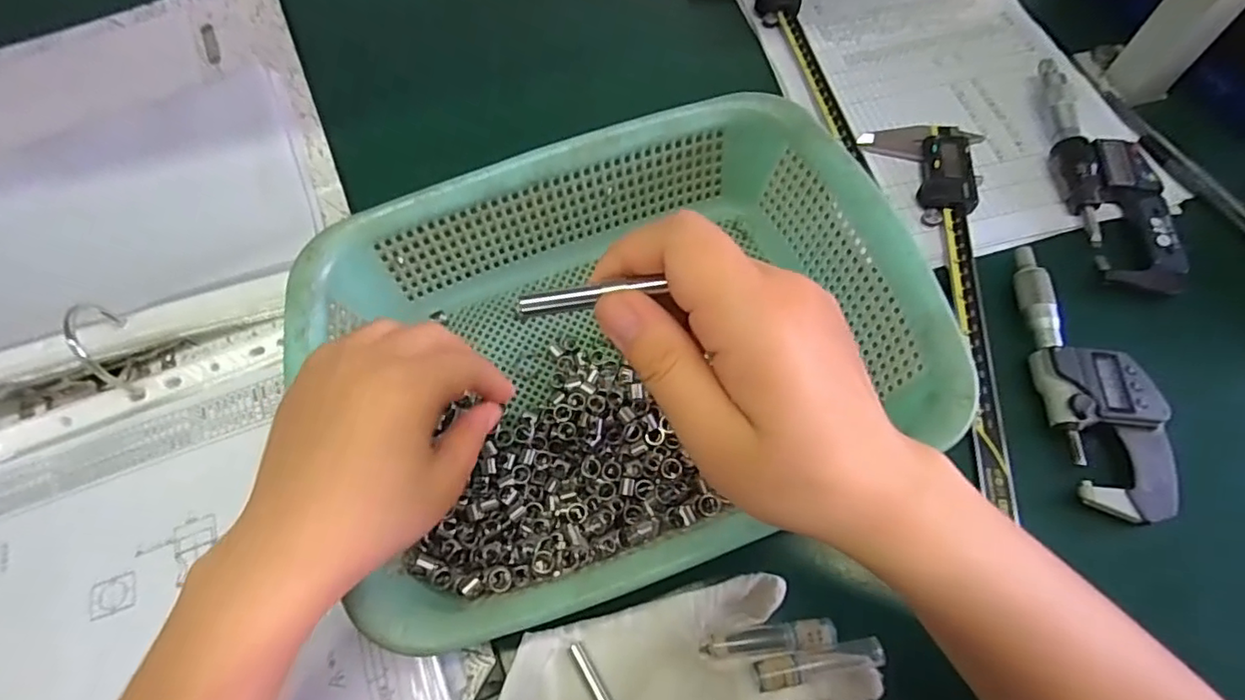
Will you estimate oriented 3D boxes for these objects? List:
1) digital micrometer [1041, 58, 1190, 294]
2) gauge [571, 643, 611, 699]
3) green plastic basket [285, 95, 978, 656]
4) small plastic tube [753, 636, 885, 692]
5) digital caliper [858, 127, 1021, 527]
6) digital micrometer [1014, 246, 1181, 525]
[{"bbox_3d":[0.323,-0.119,0.389,0.068,0.021,0.171,5,65,5],"label":"digital micrometer"},{"bbox_3d":[-0.010,0.163,0.280,0.006,0.004,0.049,-29,67,-11],"label":"gauge"},{"bbox_3d":[-0.001,-0.002,0.311,0.290,0.083,0.223,-23,64,-9],"label":"green plastic basket"},{"bbox_3d":[0.092,0.147,0.278,0.060,0.010,0.013,-10,65,-3],"label":"small plastic tube"},{"bbox_3d":[0.193,-0.041,0.370,0.078,0.021,0.266,9,65,6],"label":"digital caliper"},{"bbox_3d":[0.261,0.012,0.333,0.054,0.019,0.159,-3,65,1],"label":"digital micrometer"}]

